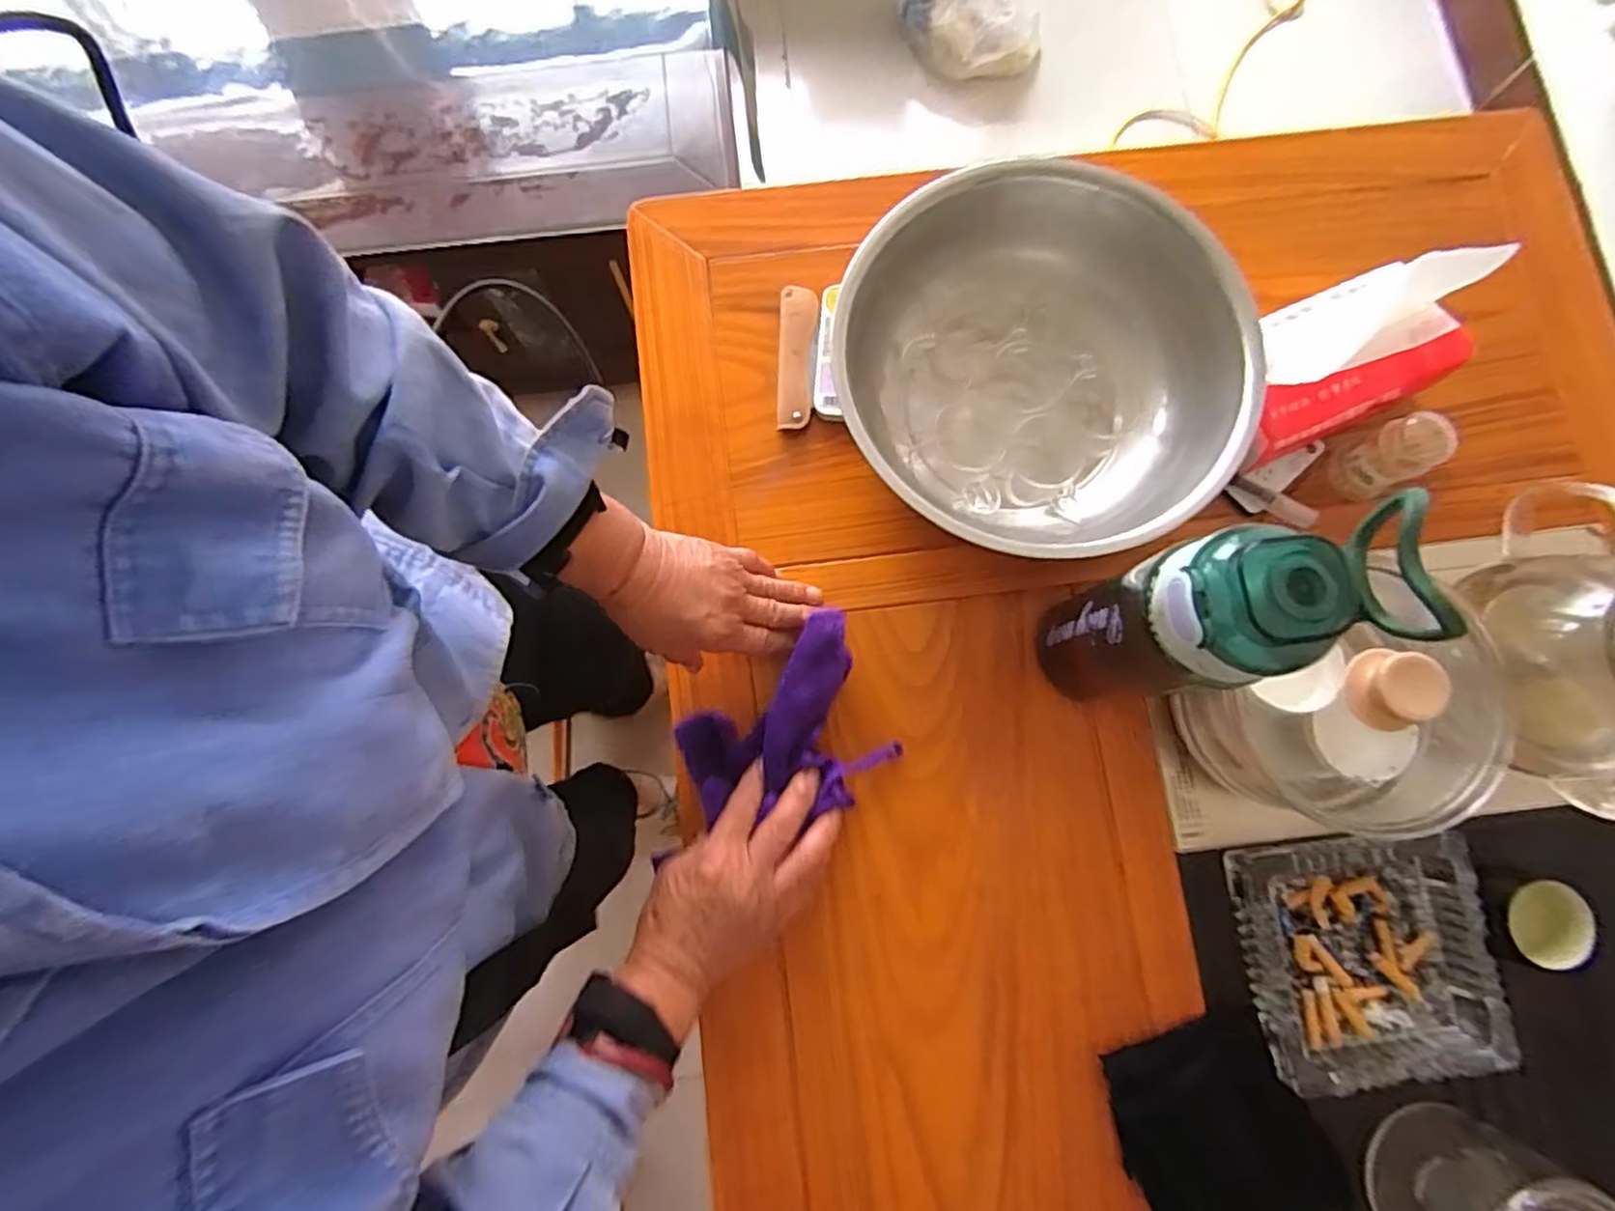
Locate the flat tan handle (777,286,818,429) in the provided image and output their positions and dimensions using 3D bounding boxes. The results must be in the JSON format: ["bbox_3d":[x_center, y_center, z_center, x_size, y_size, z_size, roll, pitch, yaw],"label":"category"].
[{"bbox_3d":[-0.010,-0.193,0.561,0.029,0.009,0.113,3,79,1],"label":"flat tan handle"}]

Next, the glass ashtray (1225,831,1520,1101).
[{"bbox_3d":[0.374,0.234,0.479,0.152,0.034,0.149,-8,79,-1],"label":"glass ashtray"}]

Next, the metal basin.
[{"bbox_3d":[0.162,-0.169,0.520,0.277,0.087,0.255,0,79,1],"label":"metal basin"}]

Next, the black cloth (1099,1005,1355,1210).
[{"bbox_3d":[0.271,0.353,0.466,0.118,0.010,0.152,-28,80,-4],"label":"black cloth"}]

